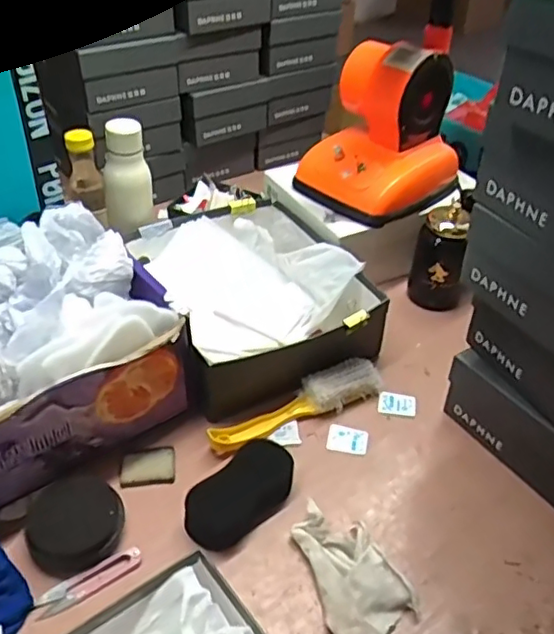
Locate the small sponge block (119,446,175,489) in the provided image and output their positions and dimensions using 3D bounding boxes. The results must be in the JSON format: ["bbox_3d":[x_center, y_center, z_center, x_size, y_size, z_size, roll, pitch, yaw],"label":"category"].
[{"bbox_3d":[-0.143,0.167,0.700,0.059,0.007,0.045,-5,41,-9],"label":"small sponge block"}]

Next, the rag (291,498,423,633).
[{"bbox_3d":[0.069,0.244,0.602,0.079,0.022,0.159,-17,44,-21],"label":"rag"}]

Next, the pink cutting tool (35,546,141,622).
[{"bbox_3d":[-0.178,0.252,0.601,0.101,0.009,0.028,-22,46,-26],"label":"pink cutting tool"}]

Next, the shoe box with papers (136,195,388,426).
[{"bbox_3d":[-0.033,-0.038,0.870,0.258,0.092,0.328,-14,43,-18],"label":"shoe box with papers"}]

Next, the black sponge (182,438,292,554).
[{"bbox_3d":[-0.036,0.181,0.657,0.122,0.040,0.063,-31,50,-33],"label":"black sponge"}]

